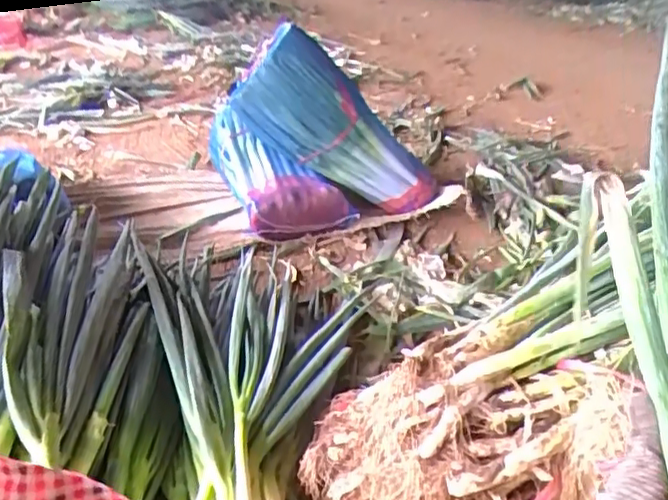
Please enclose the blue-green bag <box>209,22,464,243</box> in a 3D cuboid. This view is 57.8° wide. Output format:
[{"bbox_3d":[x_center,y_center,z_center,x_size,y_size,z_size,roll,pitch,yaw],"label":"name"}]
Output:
[{"bbox_3d":[0.003,-0.329,1.660,0.690,0.470,0.411,-2,30,-8],"label":"blue-green bag"}]

